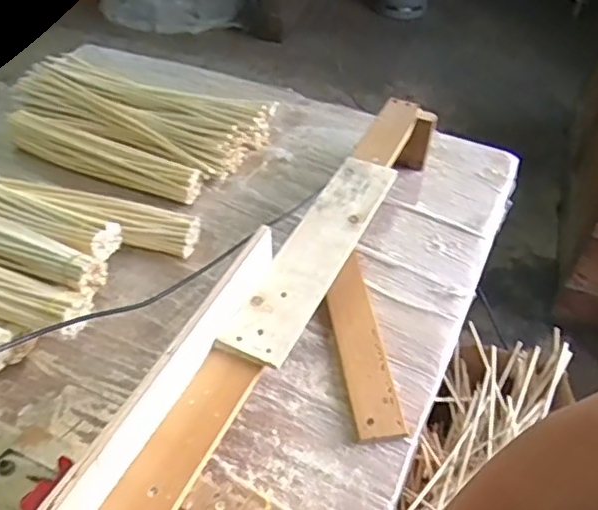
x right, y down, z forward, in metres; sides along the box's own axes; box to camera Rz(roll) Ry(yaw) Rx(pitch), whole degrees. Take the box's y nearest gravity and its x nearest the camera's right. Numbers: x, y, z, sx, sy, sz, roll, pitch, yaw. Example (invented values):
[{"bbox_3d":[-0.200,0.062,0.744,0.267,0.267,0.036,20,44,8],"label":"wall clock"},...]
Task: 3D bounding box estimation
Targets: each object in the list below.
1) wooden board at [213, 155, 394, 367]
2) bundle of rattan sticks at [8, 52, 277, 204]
[{"bbox_3d":[0.026,-0.013,0.741,0.081,0.012,0.366,20,49,17],"label":"wooden board"},{"bbox_3d":[-0.326,-0.244,1.087,0.491,0.078,0.248,18,48,15],"label":"bundle of rattan sticks"}]

